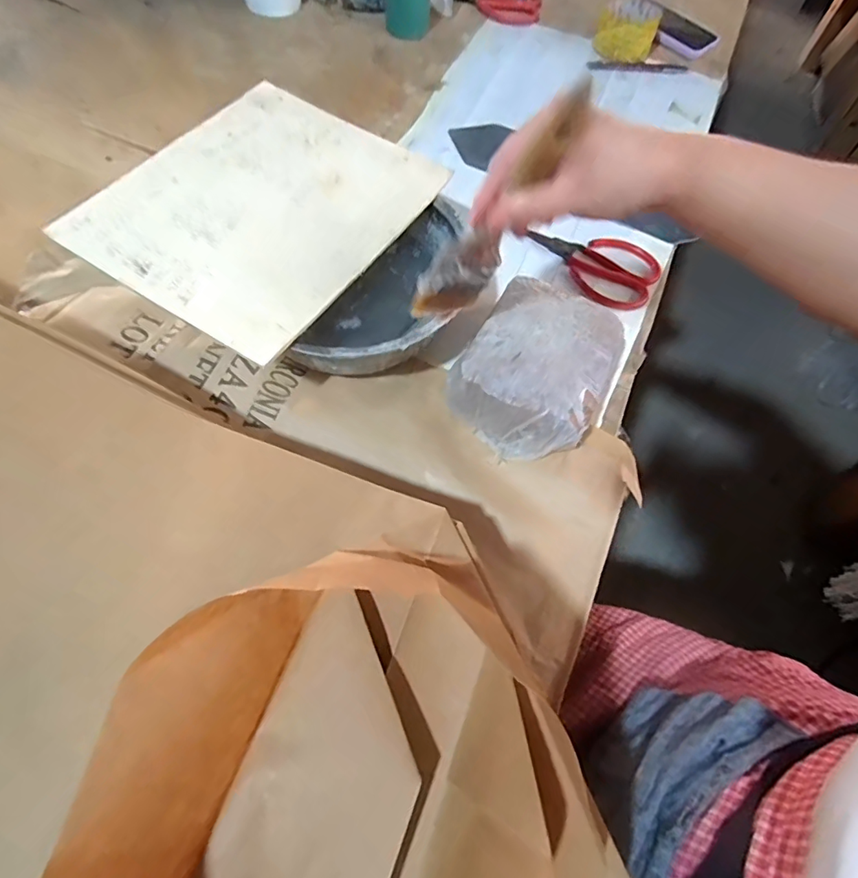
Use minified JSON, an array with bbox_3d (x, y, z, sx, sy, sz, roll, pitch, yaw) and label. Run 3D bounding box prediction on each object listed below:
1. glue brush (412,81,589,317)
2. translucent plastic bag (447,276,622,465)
[{"bbox_3d":[0.043,-0.141,0.326,0.043,0.175,0.017,-5,63,-34],"label":"glue brush"},{"bbox_3d":[0.100,-0.061,0.445,0.125,0.069,0.158,31,67,11],"label":"translucent plastic bag"}]

